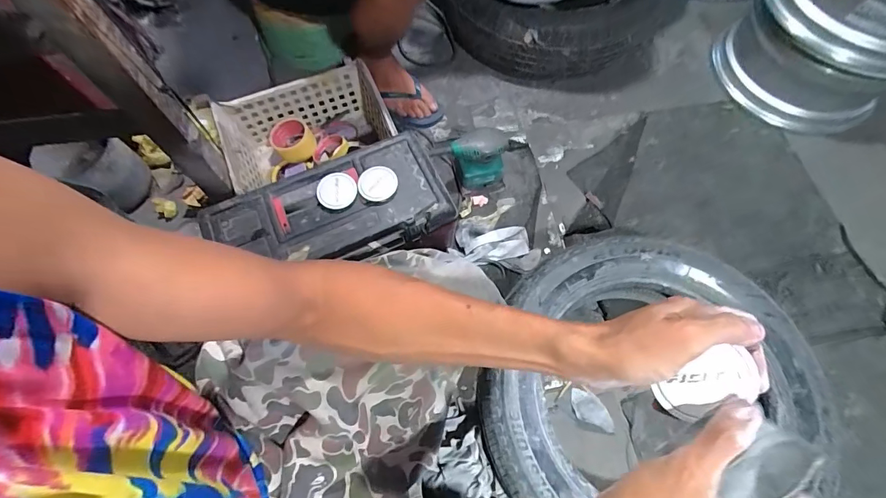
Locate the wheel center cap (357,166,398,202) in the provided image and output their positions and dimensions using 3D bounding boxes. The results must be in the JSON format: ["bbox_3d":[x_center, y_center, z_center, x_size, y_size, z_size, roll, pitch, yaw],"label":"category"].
[{"bbox_3d":[-0.112,-0.110,0.686,0.062,0.014,0.063,-1,69,2],"label":"wheel center cap"}]

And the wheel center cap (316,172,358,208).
[{"bbox_3d":[-0.180,-0.098,0.684,0.063,0.018,0.065,-1,69,2],"label":"wheel center cap"}]

